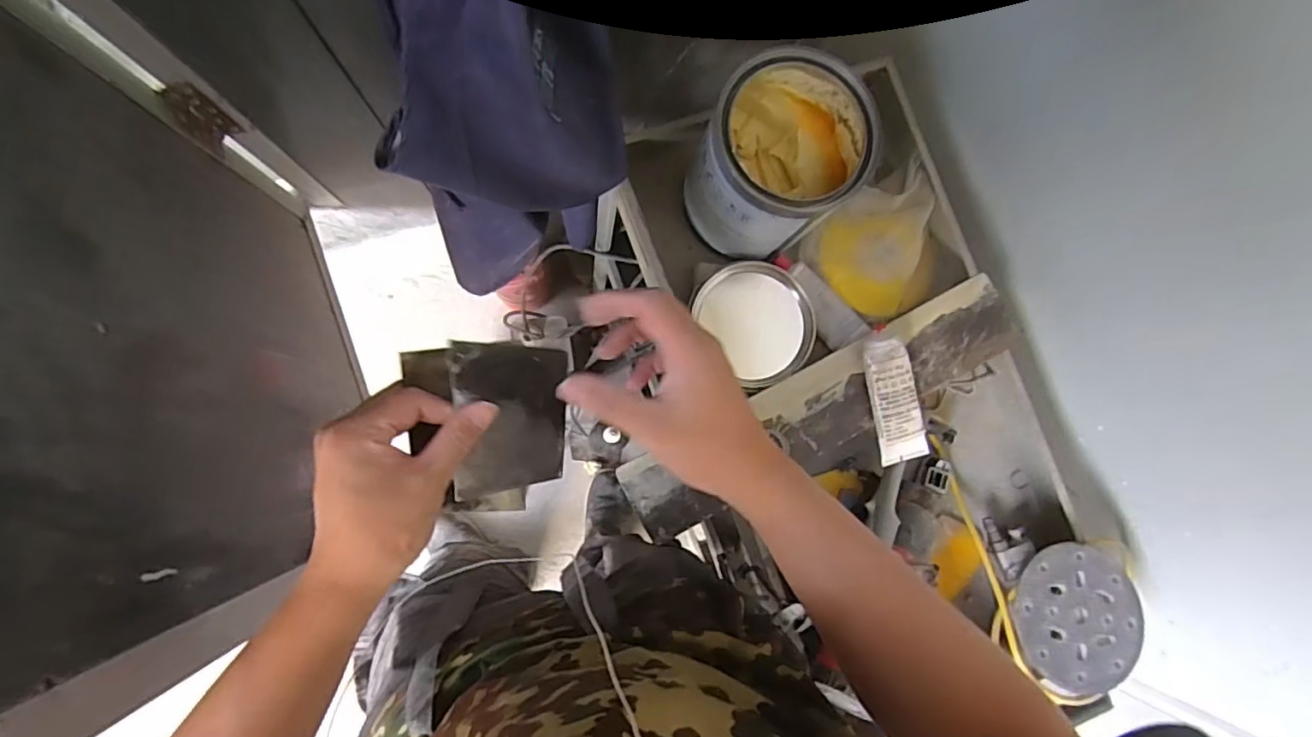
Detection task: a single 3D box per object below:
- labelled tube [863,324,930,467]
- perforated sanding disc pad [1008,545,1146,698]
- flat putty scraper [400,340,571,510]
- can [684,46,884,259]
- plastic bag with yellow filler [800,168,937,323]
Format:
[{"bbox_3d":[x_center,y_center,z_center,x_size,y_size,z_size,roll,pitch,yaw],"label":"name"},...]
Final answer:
[{"bbox_3d":[0.253,0.029,0.645,0.048,0.015,0.145,-12,94,13],"label":"labelled tube"},{"bbox_3d":[0.442,0.258,0.636,0.136,0.016,0.143,38,78,4],"label":"perforated sanding disc pad"},{"bbox_3d":[-0.092,0.034,0.392,0.072,0.008,0.119,-8,124,-27],"label":"flat putty scraper"},{"bbox_3d":[0.123,-0.214,0.619,0.147,0.160,0.163,34,83,-2],"label":"can"},{"bbox_3d":[0.271,-0.149,0.721,0.159,0.054,0.152,-44,90,-7],"label":"plastic bag with yellow filler"}]

